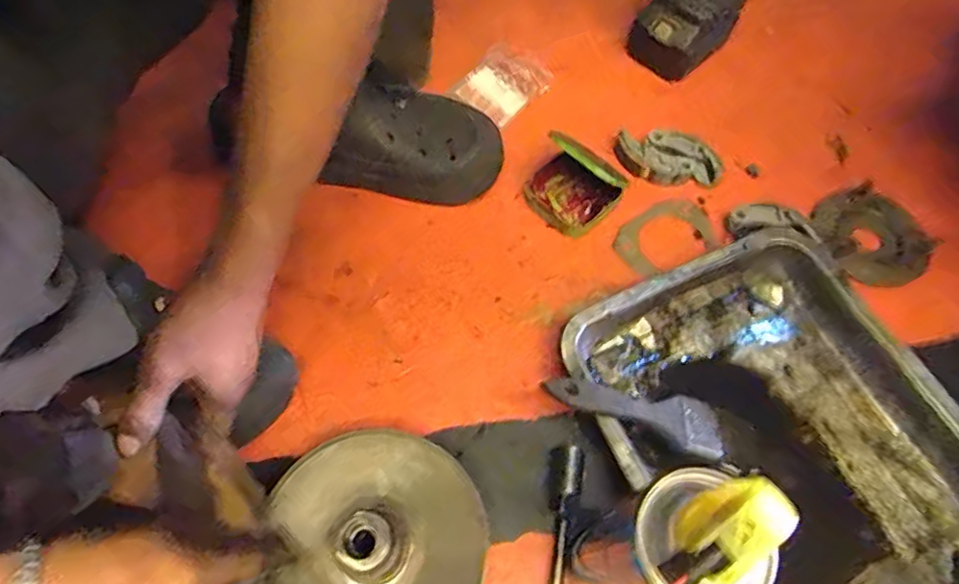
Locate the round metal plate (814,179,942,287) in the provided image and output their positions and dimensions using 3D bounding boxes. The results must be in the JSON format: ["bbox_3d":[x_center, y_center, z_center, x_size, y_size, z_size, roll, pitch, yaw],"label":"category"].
[{"bbox_3d":[0.381,-0.054,0.571,0.076,0.018,0.103,-32,69,18],"label":"round metal plate"}]

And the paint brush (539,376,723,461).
[{"bbox_3d":[0.120,0.089,0.450,0.140,0.016,0.046,18,61,-10],"label":"paint brush"}]

